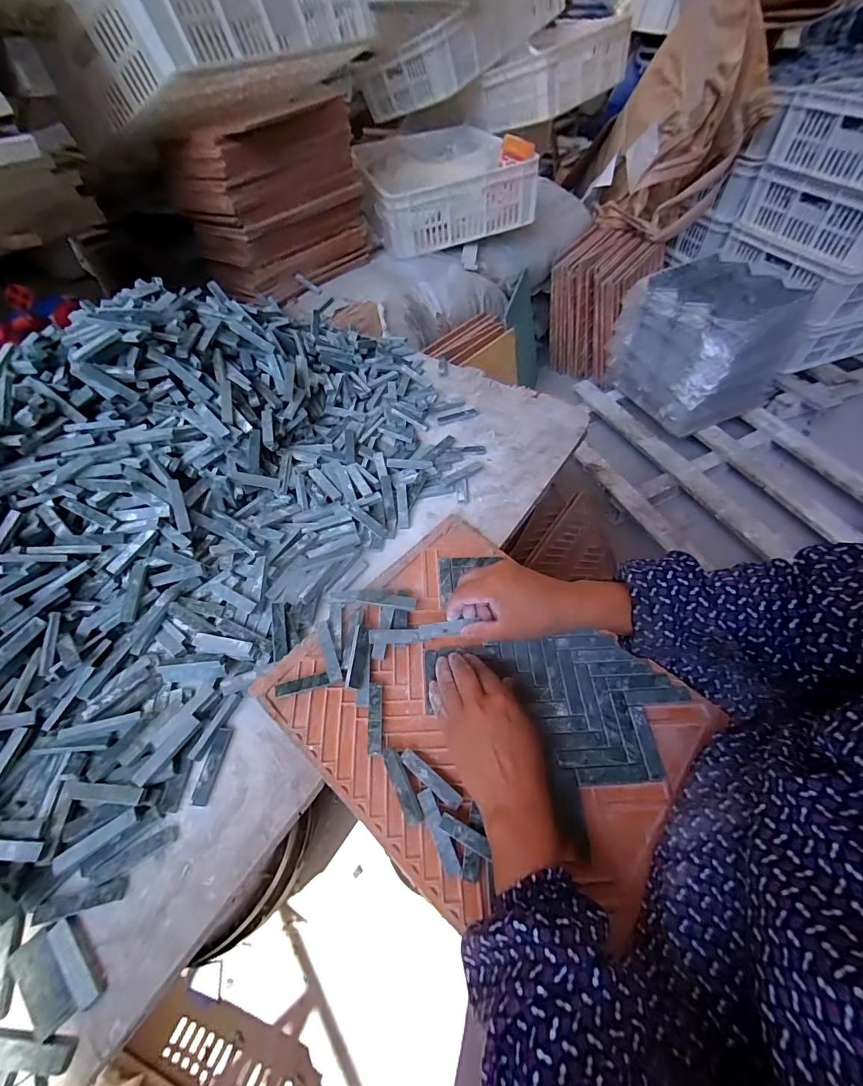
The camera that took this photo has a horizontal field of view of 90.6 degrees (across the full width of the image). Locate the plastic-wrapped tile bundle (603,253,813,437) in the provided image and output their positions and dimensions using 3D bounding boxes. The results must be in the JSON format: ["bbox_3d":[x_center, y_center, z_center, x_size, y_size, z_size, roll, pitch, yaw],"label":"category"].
[{"bbox_3d":[0.700,-0.523,1.148,0.306,0.302,0.311,-25,55,-14],"label":"plastic-wrapped tile bundle"}]

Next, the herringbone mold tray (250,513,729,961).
[{"bbox_3d":[0.053,0.154,0.412,0.347,0.022,0.285,38,63,19],"label":"herringbone mold tray"}]

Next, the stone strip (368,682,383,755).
[{"bbox_3d":[-0.053,0.167,0.408,0.013,0.004,0.064,5,57,-12],"label":"stone strip"}]

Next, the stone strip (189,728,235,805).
[{"bbox_3d":[-0.200,0.202,0.389,0.015,0.005,0.062,3,53,6],"label":"stone strip"}]

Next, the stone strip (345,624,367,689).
[{"bbox_3d":[-0.075,0.114,0.430,0.016,0.011,0.062,2,53,5],"label":"stone strip"}]

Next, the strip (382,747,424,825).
[{"bbox_3d":[-0.027,0.212,0.376,0.016,0.006,0.063,-21,55,-12],"label":"strip"}]

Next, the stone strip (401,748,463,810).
[{"bbox_3d":[-0.001,0.211,0.382,0.063,0.010,0.013,32,61,25],"label":"stone strip"}]

